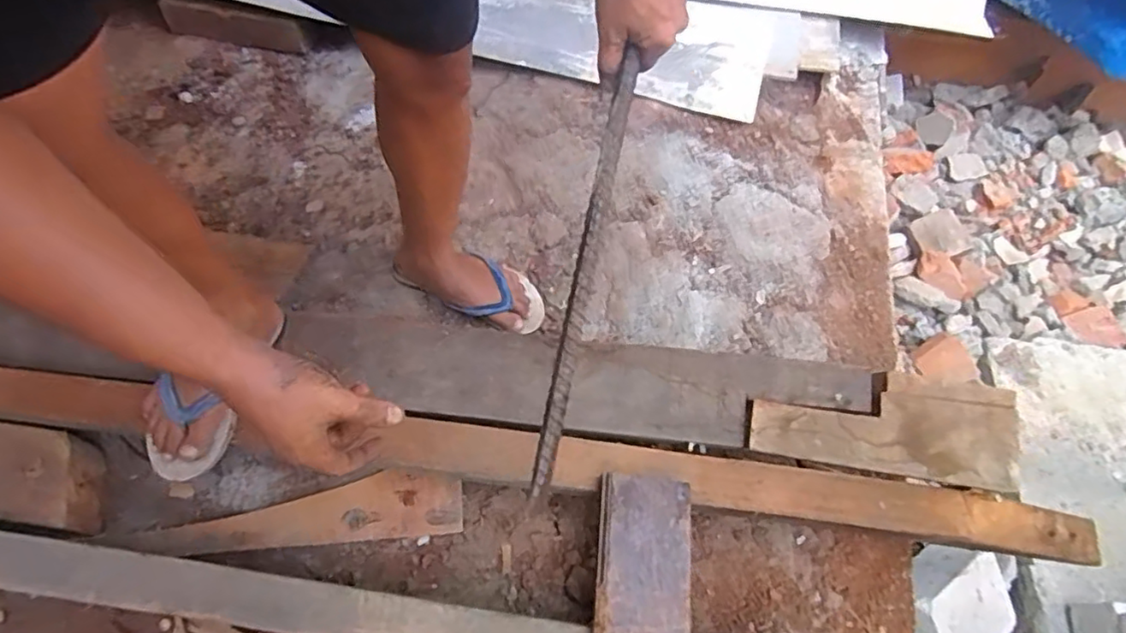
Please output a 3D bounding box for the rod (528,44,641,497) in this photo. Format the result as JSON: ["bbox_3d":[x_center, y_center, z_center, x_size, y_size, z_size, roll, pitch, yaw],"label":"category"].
[{"bbox_3d":[0.019,-0.039,0.540,0.018,0.010,0.388,12,85,5],"label":"rod"}]

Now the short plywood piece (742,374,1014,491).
[{"bbox_3d":[0.389,0.128,0.740,0.310,0.026,0.120,8,64,3],"label":"short plywood piece"}]

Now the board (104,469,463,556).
[{"bbox_3d":[-0.364,0.273,0.843,0.442,0.029,0.083,-4,63,-2],"label":"board"}]

